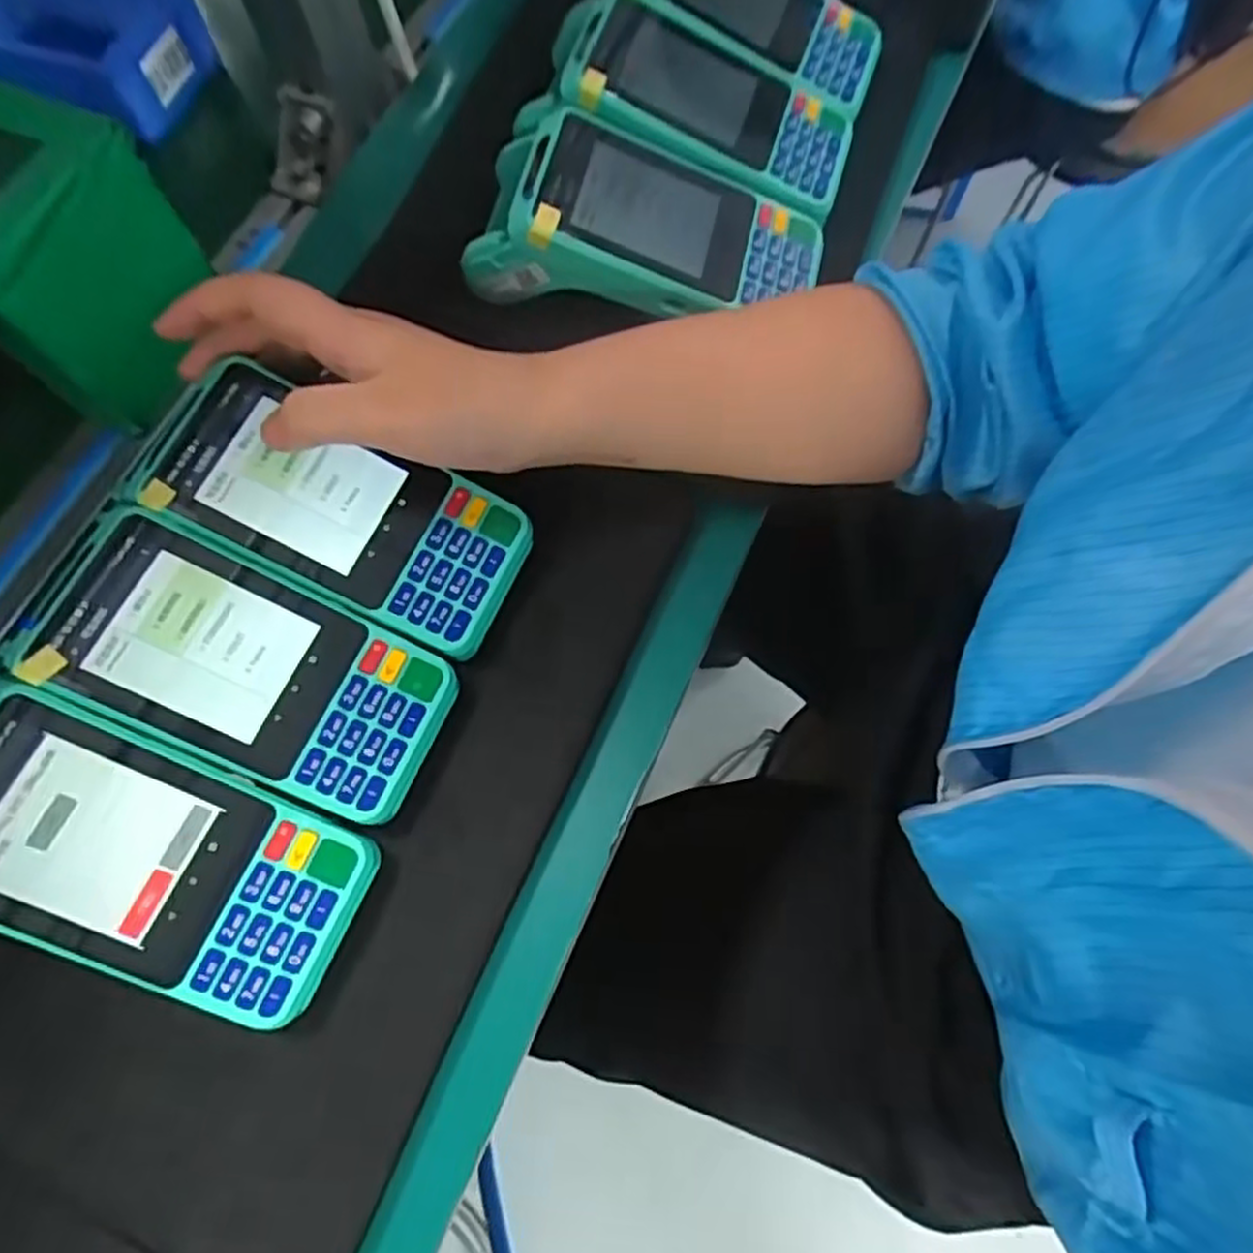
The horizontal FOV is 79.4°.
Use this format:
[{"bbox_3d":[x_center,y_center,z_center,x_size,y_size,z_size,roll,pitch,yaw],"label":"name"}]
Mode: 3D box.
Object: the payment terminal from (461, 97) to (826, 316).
[{"bbox_3d":[0.011,-0.202,0.378,0.174,0.048,0.091,16,71,3],"label":"payment terminal"}]

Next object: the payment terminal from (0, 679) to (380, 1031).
[{"bbox_3d":[-0.173,0.085,0.276,0.145,0.053,0.074,22,71,5],"label":"payment terminal"}]

